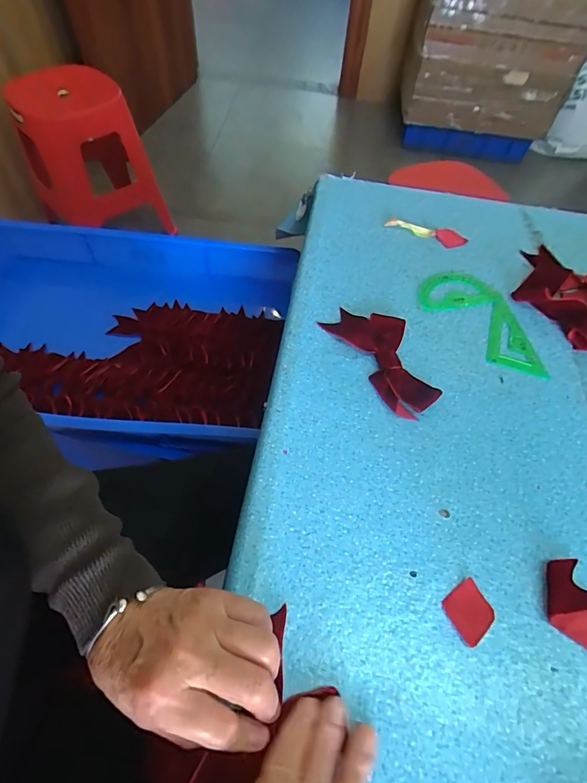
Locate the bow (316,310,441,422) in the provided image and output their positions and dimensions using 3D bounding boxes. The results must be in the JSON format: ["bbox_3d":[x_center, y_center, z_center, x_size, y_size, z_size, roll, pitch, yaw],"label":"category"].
[{"bbox_3d":[0.097,-0.039,0.432,0.069,0.014,0.141,-26,64,-18],"label":"bow"}]

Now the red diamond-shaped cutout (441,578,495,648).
[{"bbox_3d":[0.133,0.167,0.313,0.034,0.004,0.034,-32,66,-21],"label":"red diamond-shaped cutout"}]

